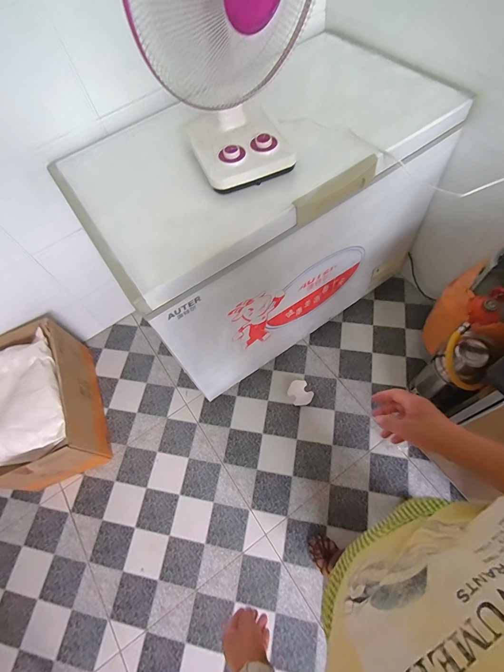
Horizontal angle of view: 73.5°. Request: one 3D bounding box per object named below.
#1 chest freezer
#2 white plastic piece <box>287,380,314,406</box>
[{"bbox_3d":[0.053,-0.414,1.286,1.074,0.748,0.623,-34,64,-10],"label":"chest freezer"},{"bbox_3d":[0.207,0.244,1.447,0.092,0.007,0.113,-27,64,-6],"label":"white plastic piece"}]

